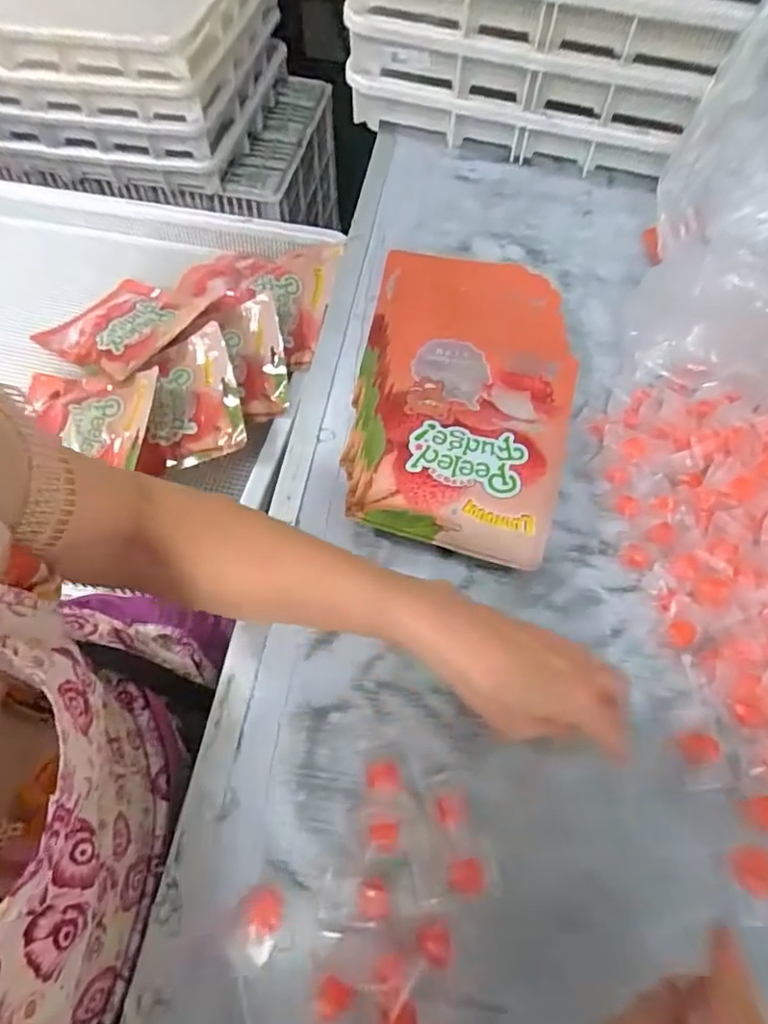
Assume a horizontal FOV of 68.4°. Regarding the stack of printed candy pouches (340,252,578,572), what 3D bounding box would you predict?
[{"bbox_3d":[0.073,-0.125,0.530,0.191,0.032,0.352,9,60,3],"label":"stack of printed candy pouches"}]

